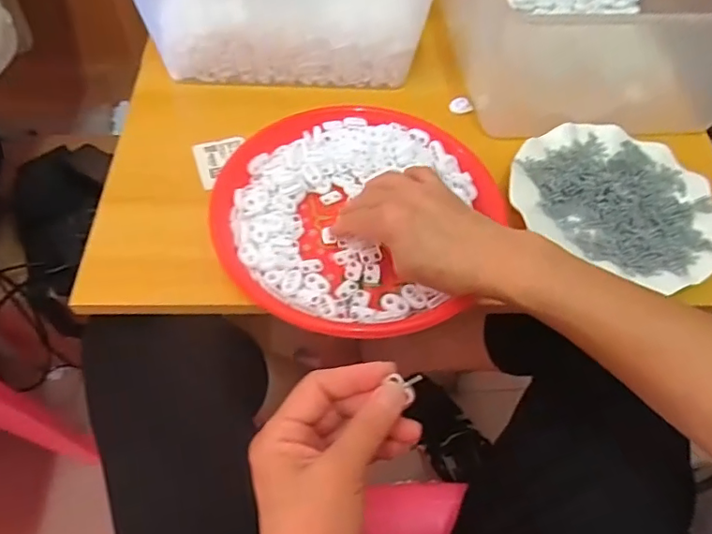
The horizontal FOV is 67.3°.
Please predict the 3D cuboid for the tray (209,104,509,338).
[{"bbox_3d":[-0.001,-0.050,0.457,0.229,0.026,0.229,1,56,-2],"label":"tray"}]

